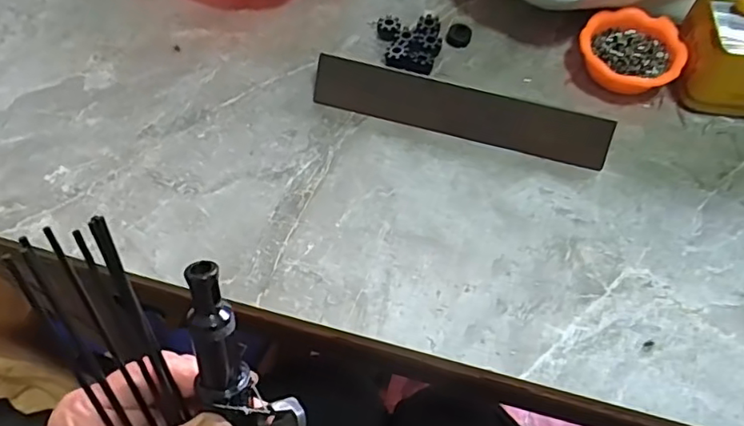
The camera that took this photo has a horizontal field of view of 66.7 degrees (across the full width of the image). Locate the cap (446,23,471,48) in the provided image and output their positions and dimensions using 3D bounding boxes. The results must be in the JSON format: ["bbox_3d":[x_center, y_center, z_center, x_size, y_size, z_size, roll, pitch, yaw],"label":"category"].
[{"bbox_3d":[0.070,-0.142,0.456,0.019,0.010,0.019,1,60,-1],"label":"cap"}]

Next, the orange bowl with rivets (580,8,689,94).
[{"bbox_3d":[0.198,-0.124,0.434,0.073,0.021,0.070,1,60,-1],"label":"orange bowl with rivets"}]

